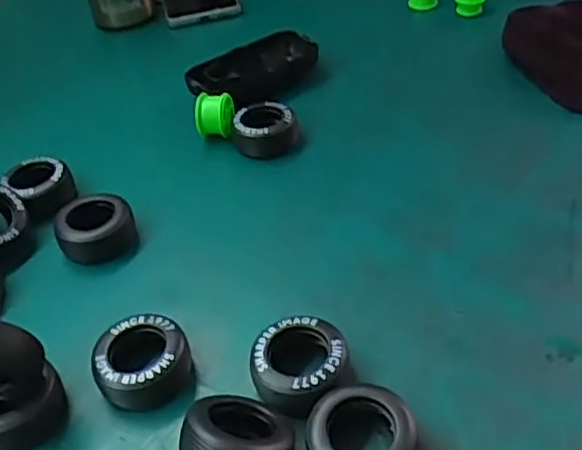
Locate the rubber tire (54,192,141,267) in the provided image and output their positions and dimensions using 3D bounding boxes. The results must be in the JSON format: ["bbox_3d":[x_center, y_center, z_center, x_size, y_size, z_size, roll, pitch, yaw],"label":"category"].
[{"bbox_3d":[-0.126,0.003,0.438,0.048,0.028,0.039,-21,42,-15],"label":"rubber tire"}]

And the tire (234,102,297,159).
[{"bbox_3d":[-0.020,-0.070,0.500,0.046,0.026,0.043,-13,41,-6],"label":"tire"}]

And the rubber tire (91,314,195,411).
[{"bbox_3d":[-0.078,0.070,0.354,0.047,0.023,0.050,-4,41,4],"label":"rubber tire"}]

